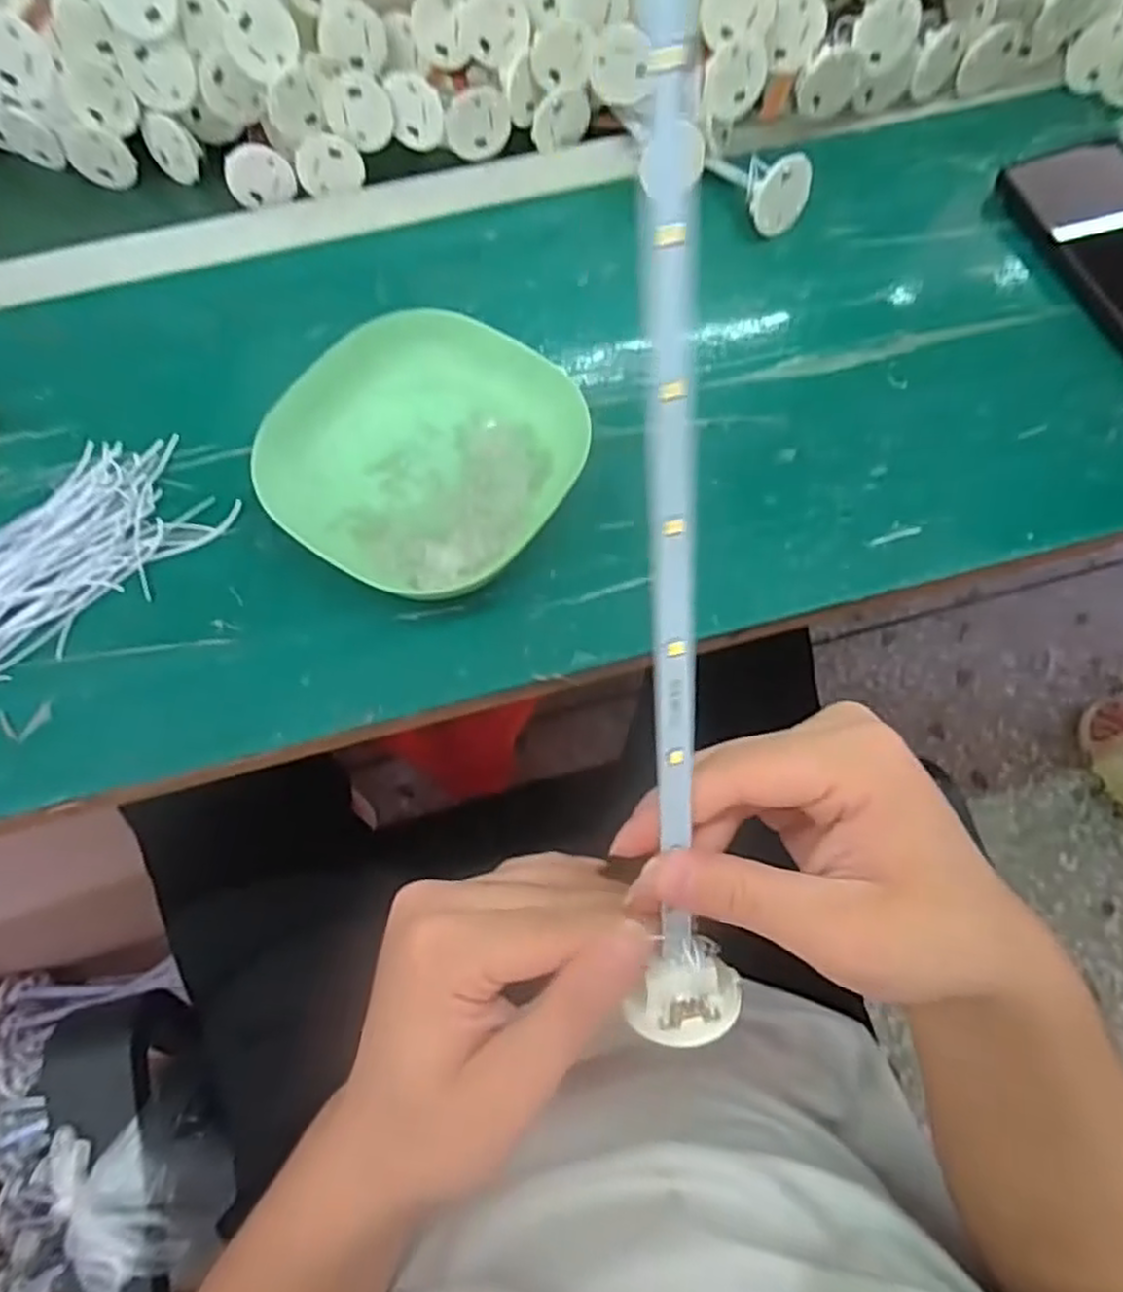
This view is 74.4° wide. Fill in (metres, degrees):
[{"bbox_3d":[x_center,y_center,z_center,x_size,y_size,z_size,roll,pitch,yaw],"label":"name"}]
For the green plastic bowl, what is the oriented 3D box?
[{"bbox_3d":[-0.065,-0.096,0.361,0.127,0.038,0.137,33,71,15],"label":"green plastic bowl"}]

